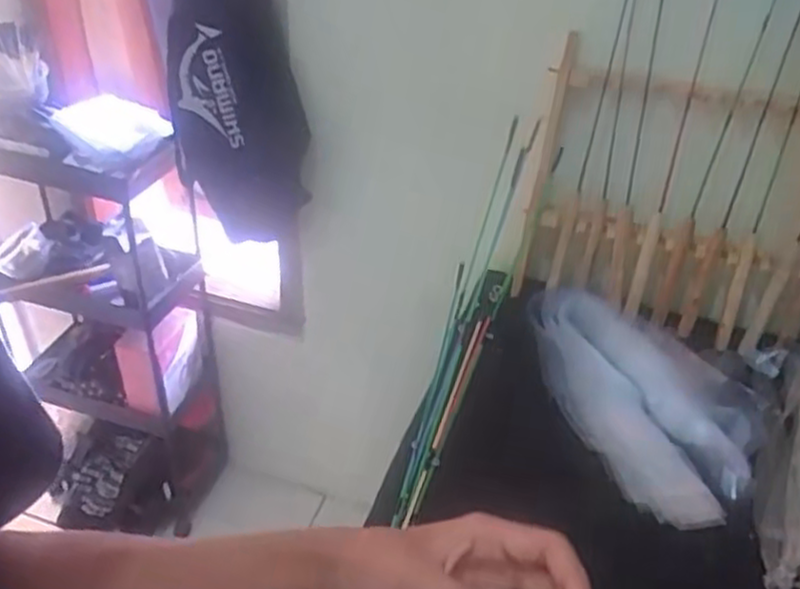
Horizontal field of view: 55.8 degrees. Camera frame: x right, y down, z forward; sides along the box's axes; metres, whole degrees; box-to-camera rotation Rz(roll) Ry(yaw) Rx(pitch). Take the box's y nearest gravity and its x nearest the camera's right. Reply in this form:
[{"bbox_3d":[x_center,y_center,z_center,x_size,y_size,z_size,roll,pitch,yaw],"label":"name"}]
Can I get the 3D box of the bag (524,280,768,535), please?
[{"bbox_3d":[0.302,0.118,0.957,0.201,0.074,0.363,-13,39,-19],"label":"bag"}]

